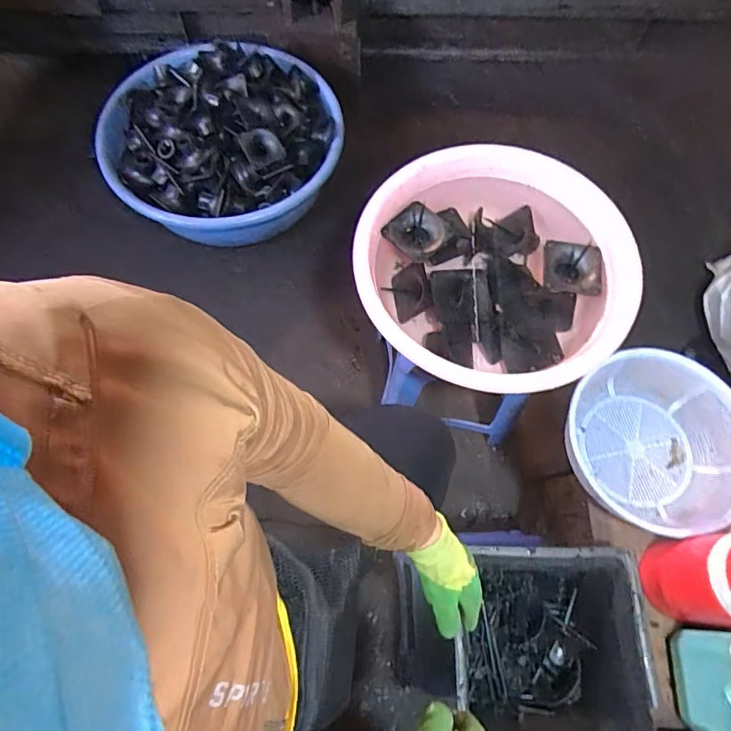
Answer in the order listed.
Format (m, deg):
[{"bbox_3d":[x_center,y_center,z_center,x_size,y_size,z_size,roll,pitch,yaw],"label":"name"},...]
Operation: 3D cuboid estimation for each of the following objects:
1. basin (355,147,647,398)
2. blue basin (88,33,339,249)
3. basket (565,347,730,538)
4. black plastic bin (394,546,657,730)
[{"bbox_3d":[0.197,-0.151,0.813,0.384,0.147,0.416,0,69,-1],"label":"basin"},{"bbox_3d":[-0.353,-0.574,1.314,0.607,0.178,0.577,0,69,-1],"label":"blue basin"},{"bbox_3d":[0.432,0.113,0.763,0.246,0.083,0.253,0,69,-1],"label":"basket"},{"bbox_3d":[0.255,0.381,0.706,0.202,0.164,0.237,1,69,-1],"label":"black plastic bin"}]

